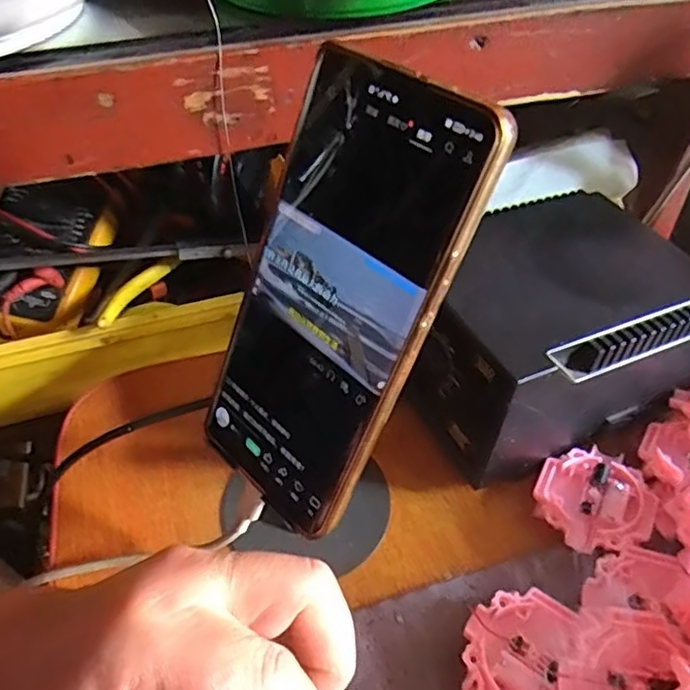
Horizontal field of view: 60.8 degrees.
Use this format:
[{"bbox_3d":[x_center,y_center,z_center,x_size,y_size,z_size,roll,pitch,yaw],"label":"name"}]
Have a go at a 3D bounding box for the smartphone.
[{"bbox_3d":[-0.008,-0.011,0.208,0.073,0.163,0.004,37,29,29],"label":"smartphone"}]

